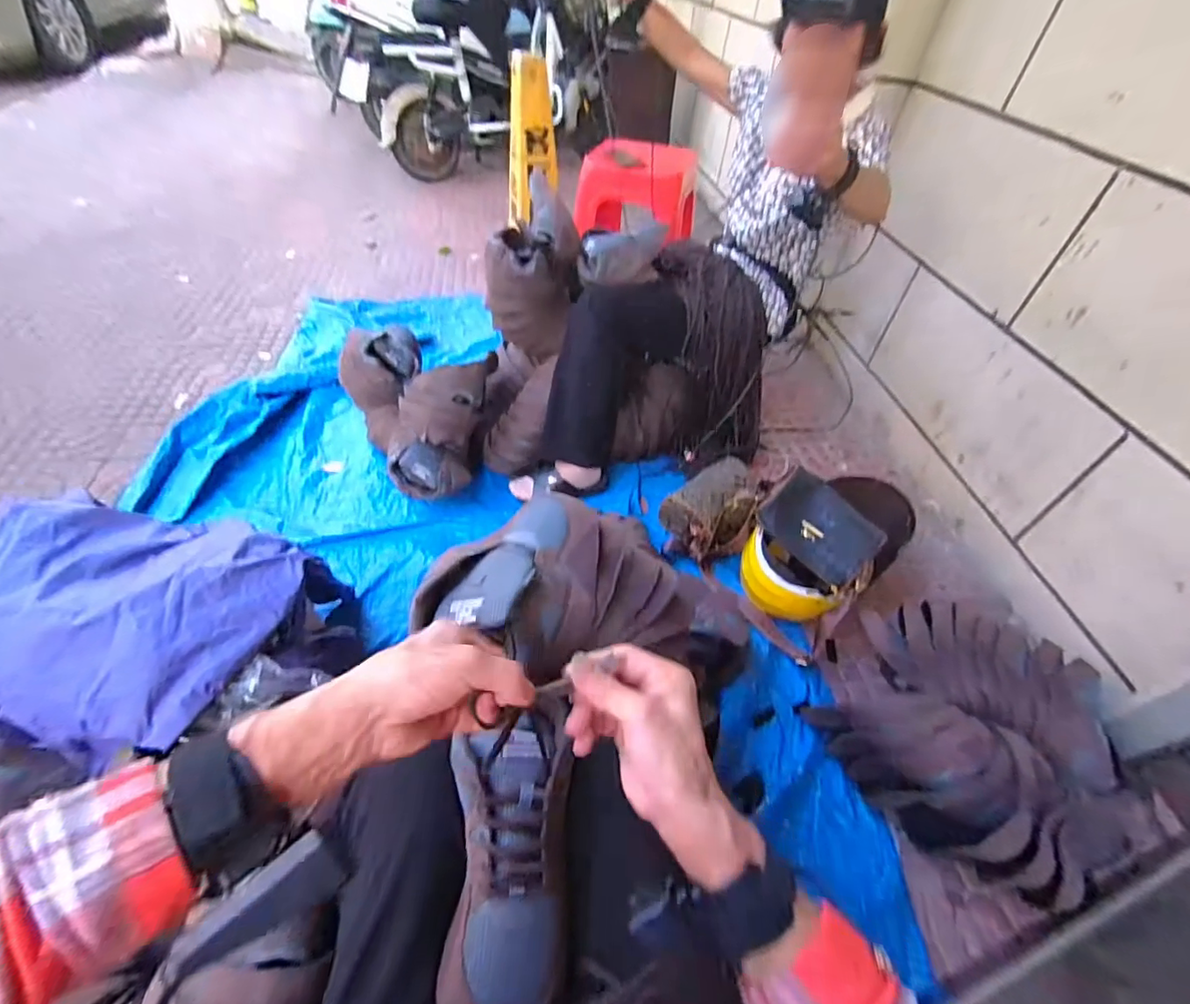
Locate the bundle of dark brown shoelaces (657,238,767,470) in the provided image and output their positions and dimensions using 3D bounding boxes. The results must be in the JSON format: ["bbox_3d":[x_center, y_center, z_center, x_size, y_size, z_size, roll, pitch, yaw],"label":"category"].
[{"bbox_3d":[0.280,-0.335,1.230,0.138,0.523,0.211,-22,16,-24],"label":"bundle of dark brown shoelaces"}]

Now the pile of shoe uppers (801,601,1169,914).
[{"bbox_3d":[0.614,0.374,0.884,0.408,0.171,0.393,32,52,22],"label":"pile of shoe uppers"}]

